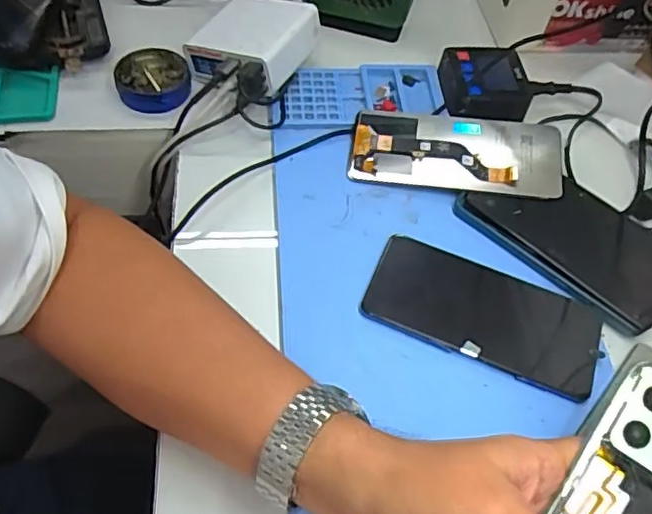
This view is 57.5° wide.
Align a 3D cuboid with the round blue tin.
[{"bbox_3d":[-0.147,-0.151,0.508,0.059,0.024,0.058,2,58,-3],"label":"round blue tin"}]

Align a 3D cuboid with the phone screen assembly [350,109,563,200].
[{"bbox_3d":[0.102,-0.084,0.472,0.161,0.010,0.073,5,61,6],"label":"phone screen assembly"}]

